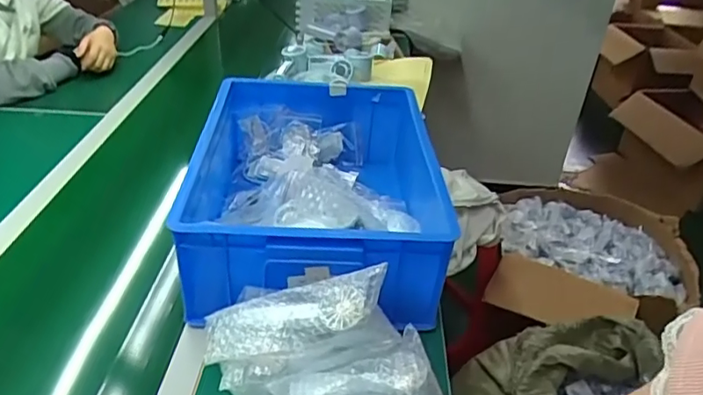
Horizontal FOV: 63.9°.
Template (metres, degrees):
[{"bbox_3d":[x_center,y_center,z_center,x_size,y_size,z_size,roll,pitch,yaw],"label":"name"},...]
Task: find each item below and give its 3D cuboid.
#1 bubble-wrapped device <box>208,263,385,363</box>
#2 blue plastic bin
[{"bbox_3d":[-0.060,0.126,0.631,0.209,0.045,0.076,-18,34,2],"label":"bubble-wrapped device"},{"bbox_3d":[-0.042,-0.009,0.893,0.379,0.176,0.463,4,33,-3],"label":"blue plastic bin"}]

